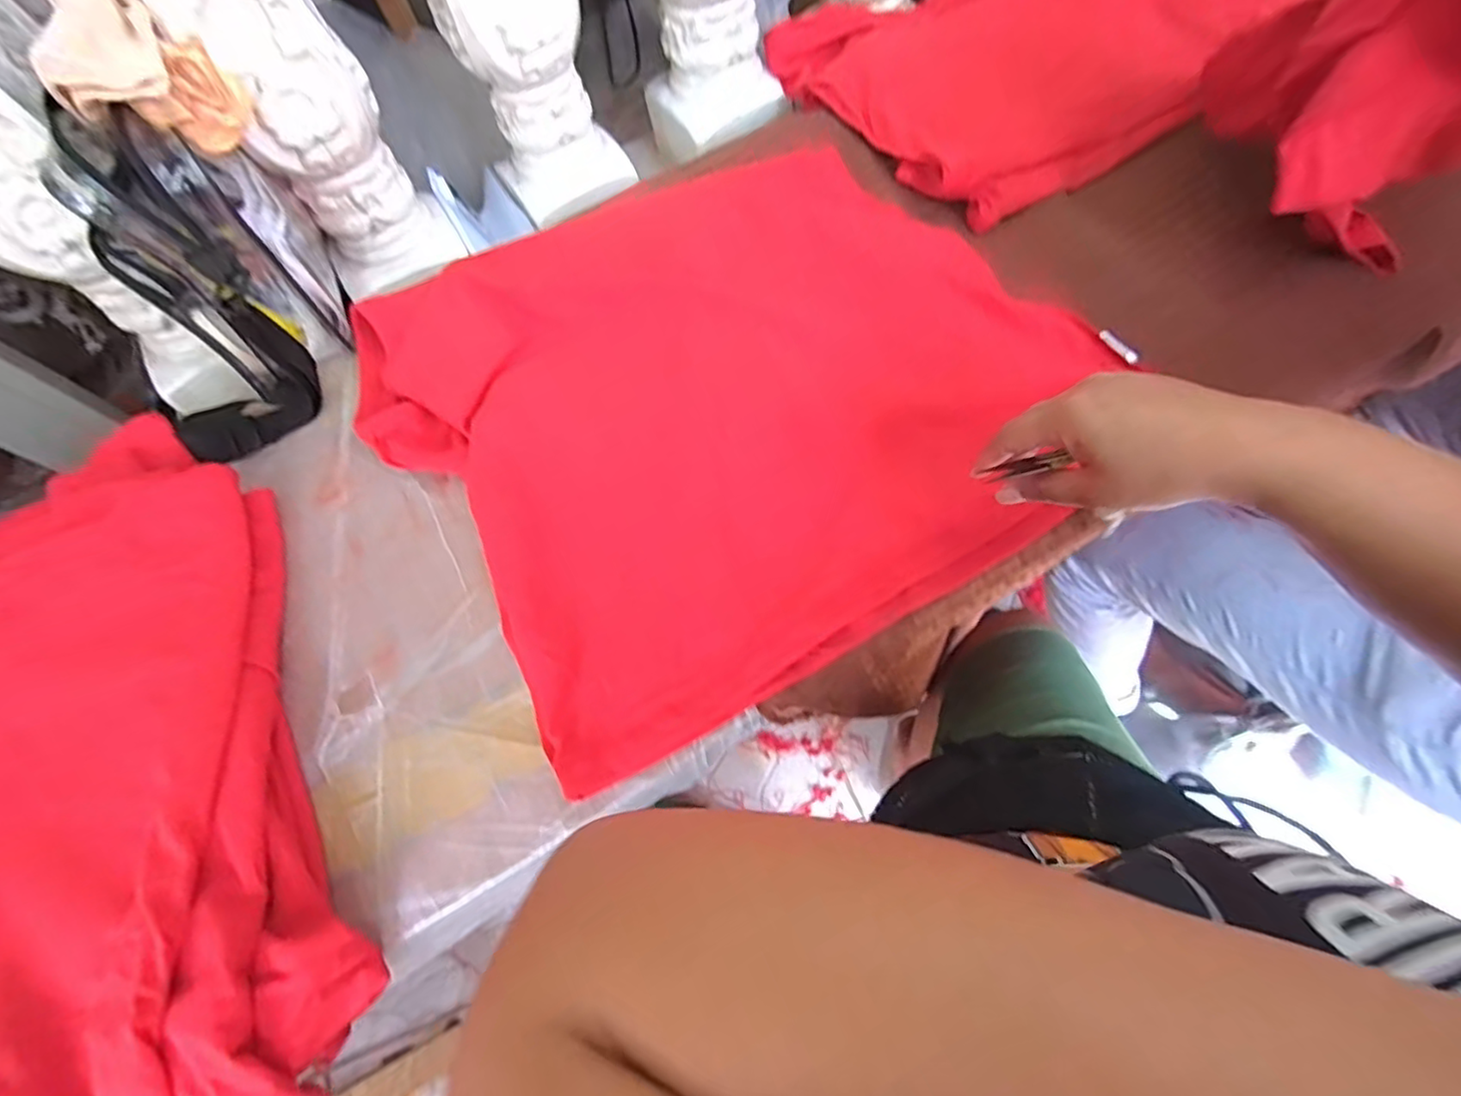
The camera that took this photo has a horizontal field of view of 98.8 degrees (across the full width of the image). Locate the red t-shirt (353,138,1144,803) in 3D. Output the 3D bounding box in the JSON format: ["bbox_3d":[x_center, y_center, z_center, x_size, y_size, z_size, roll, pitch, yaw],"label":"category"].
[{"bbox_3d":[-0.006,-0.129,0.497,0.483,0.033,0.448,-29,70,-8],"label":"red t-shirt"}]

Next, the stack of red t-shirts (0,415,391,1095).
[{"bbox_3d":[-0.483,0.166,0.400,0.389,0.086,0.550,-28,66,-7],"label":"stack of red t-shirts"}]

